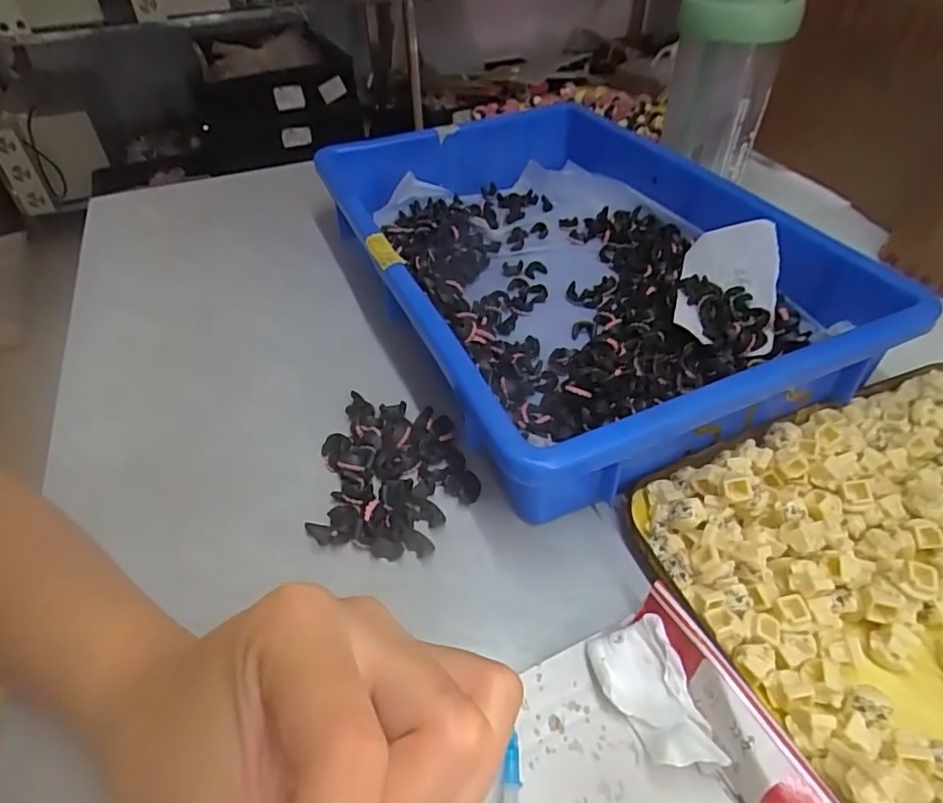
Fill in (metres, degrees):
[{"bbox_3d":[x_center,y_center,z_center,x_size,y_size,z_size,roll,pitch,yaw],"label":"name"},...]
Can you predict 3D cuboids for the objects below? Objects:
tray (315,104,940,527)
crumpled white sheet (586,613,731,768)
[{"bbox_3d":[0.057,-0.104,0.392,0.246,0.056,0.364,-19,46,-17],"label":"tray"},{"bbox_3d":[0.066,0.109,0.214,0.030,0.016,0.052,-12,44,-10],"label":"crumpled white sheet"}]

